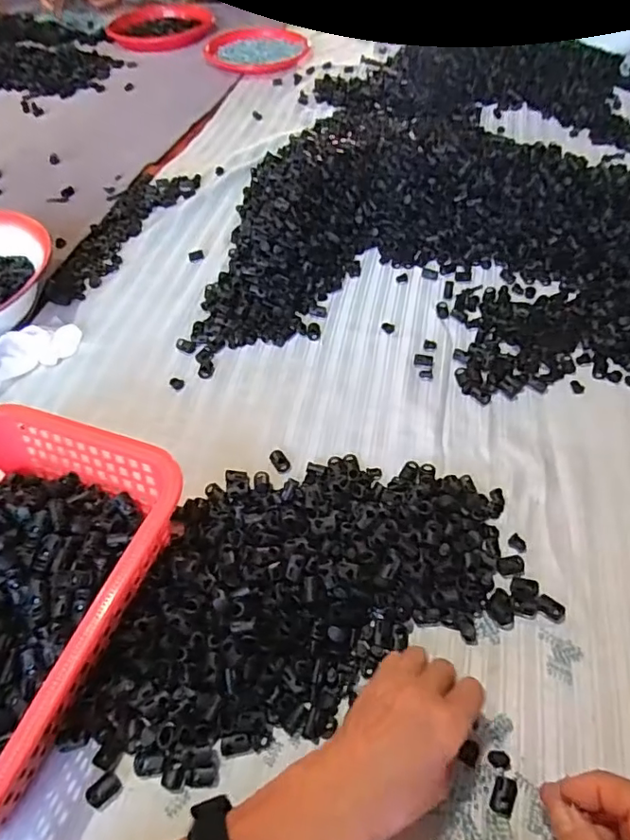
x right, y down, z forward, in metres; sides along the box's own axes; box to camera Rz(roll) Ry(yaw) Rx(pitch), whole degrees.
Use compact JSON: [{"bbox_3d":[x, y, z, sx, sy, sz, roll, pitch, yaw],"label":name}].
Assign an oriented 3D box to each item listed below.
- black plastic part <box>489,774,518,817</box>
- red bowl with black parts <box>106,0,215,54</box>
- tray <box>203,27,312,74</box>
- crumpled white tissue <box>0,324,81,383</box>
[{"bbox_3d":[0.120,0.238,0.343,0.016,0.004,0.021,17,56,15],"label":"black plastic part"},{"bbox_3d":[-0.364,-0.938,1.284,0.243,0.029,0.231,-14,54,-6],"label":"red bowl with black parts"},{"bbox_3d":[-0.124,-0.793,1.155,0.223,0.026,0.172,-1,53,3],"label":"tray"},{"bbox_3d":[-0.316,-0.078,0.603,0.106,0.034,0.041,-28,57,-17],"label":"crumpled white tissue"}]

